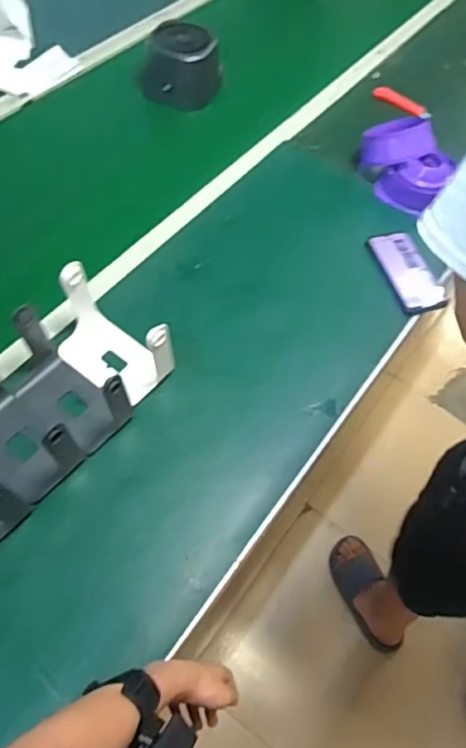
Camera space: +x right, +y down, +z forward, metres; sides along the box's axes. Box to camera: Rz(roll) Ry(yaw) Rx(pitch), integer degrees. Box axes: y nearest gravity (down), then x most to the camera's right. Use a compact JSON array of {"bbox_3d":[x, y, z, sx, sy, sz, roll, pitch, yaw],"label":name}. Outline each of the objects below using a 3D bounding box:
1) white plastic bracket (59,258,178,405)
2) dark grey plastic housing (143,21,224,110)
[{"bbox_3d":[-0.171,-0.050,0.768,0.173,0.144,0.092,40,65,18],"label":"white plastic bracket"},{"bbox_3d":[-0.101,-0.600,1.091,0.139,0.104,0.114,22,60,9],"label":"dark grey plastic housing"}]

